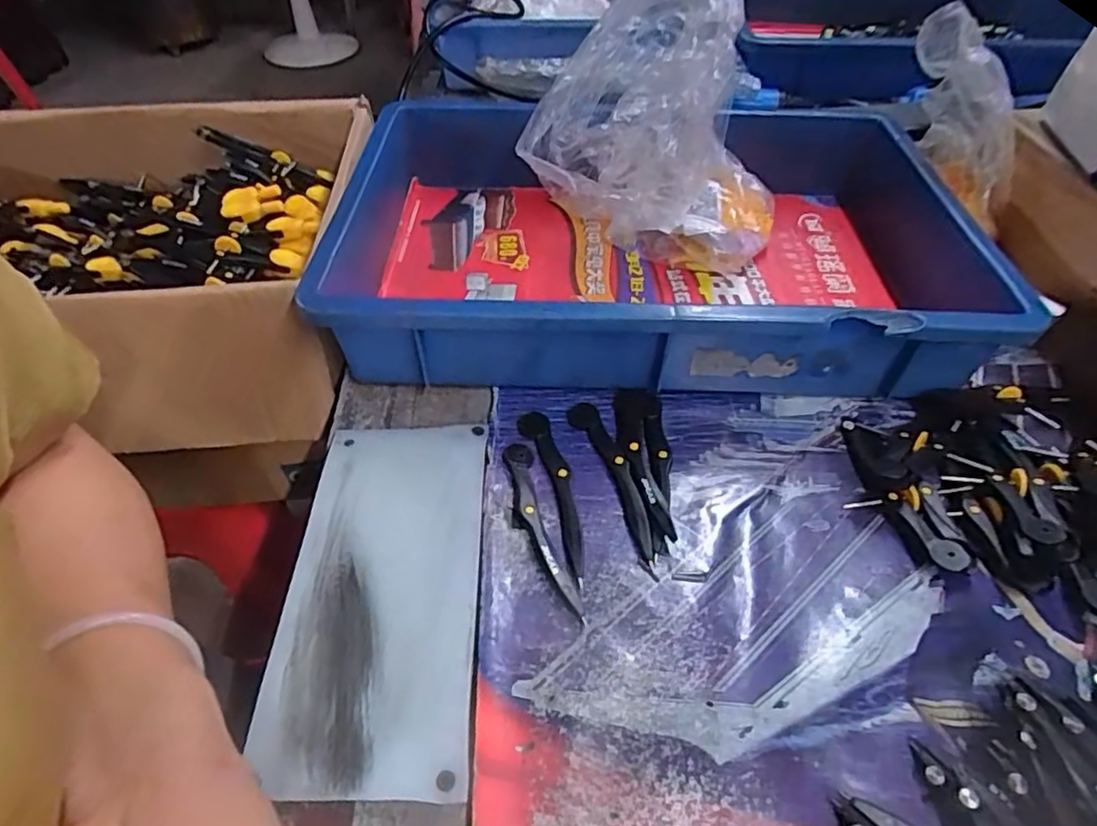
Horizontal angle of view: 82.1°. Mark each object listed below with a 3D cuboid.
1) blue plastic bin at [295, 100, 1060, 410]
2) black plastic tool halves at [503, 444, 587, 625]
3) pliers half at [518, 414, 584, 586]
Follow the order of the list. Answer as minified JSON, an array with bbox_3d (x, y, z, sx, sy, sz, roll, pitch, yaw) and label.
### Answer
[{"bbox_3d":[0.072,-0.134,0.481,0.458,0.084,0.288,1,48,1],"label":"blue plastic bin"},{"bbox_3d":[-0.007,0.061,0.347,0.021,0.008,0.113,-11,49,-10],"label":"black plastic tool halves"},{"bbox_3d":[0.004,0.042,0.364,0.017,0.007,0.116,-12,50,-11],"label":"pliers half"}]

